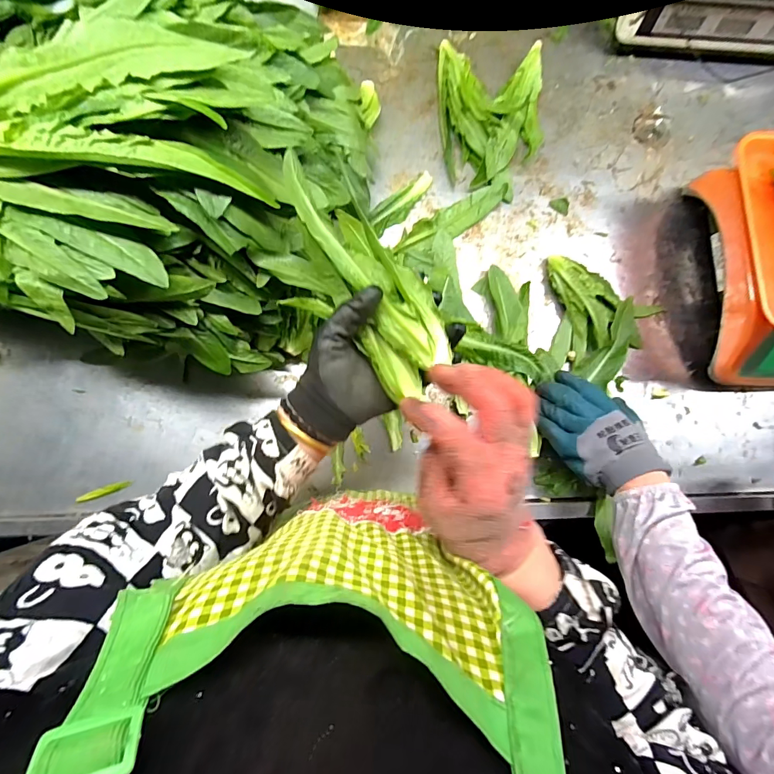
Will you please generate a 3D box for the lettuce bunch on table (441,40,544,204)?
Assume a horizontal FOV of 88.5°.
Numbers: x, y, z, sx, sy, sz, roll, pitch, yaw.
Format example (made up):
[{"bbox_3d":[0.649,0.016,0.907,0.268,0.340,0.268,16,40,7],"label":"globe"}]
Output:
[{"bbox_3d":[0.147,-0.374,0.548,0.143,0.044,0.208,-1,84,-3],"label":"lettuce bunch on table"}]

